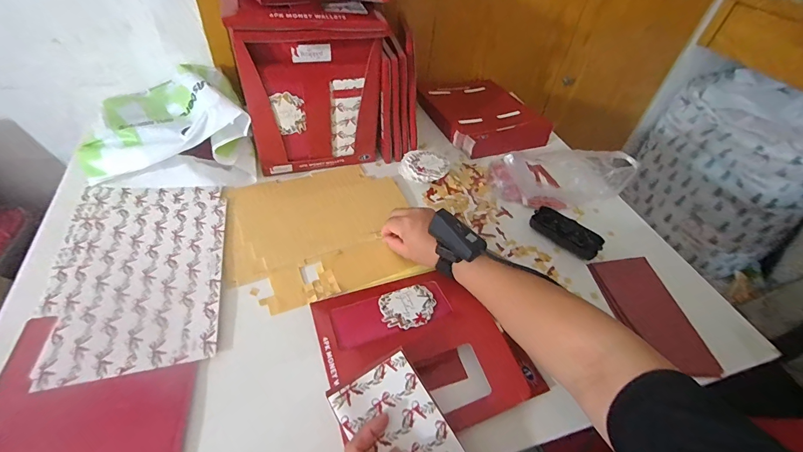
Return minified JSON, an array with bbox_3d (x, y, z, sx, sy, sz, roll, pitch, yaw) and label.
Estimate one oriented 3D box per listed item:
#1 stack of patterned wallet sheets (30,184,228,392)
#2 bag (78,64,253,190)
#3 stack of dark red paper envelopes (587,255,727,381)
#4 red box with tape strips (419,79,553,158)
[{"bbox_3d":[-0.351,0.047,0.484,0.206,0.008,0.305,-8,48,-14],"label":"stack of patterned wallet sheets"},{"bbox_3d":[-0.382,-0.171,0.606,0.227,0.117,0.247,-13,49,-18],"label":"bag"},{"bbox_3d":[0.348,0.120,0.505,0.097,0.014,0.176,-4,47,-11],"label":"stack of dark red paper envelopes"},{"bbox_3d":[0.182,-0.248,0.797,0.213,0.046,0.237,-19,51,-23],"label":"red box with tape strips"}]

